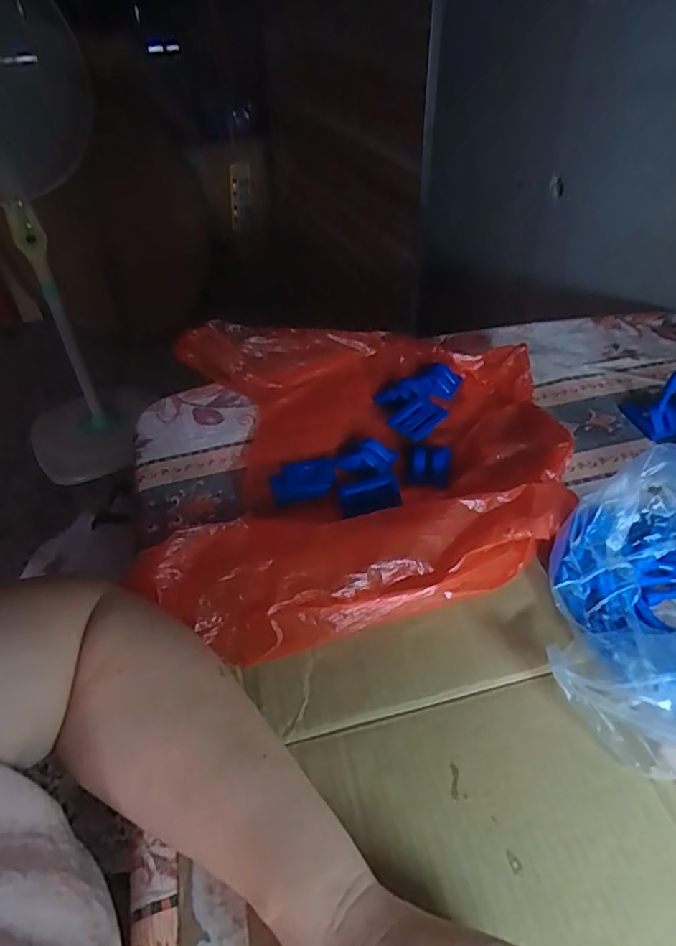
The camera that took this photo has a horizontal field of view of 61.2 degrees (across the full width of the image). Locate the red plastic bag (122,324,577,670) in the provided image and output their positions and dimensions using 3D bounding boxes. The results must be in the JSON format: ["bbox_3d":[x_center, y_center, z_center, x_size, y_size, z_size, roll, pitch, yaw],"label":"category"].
[{"bbox_3d":[0.019,-0.022,0.459,0.308,0.045,0.326,-7,44,-5],"label":"red plastic bag"}]

